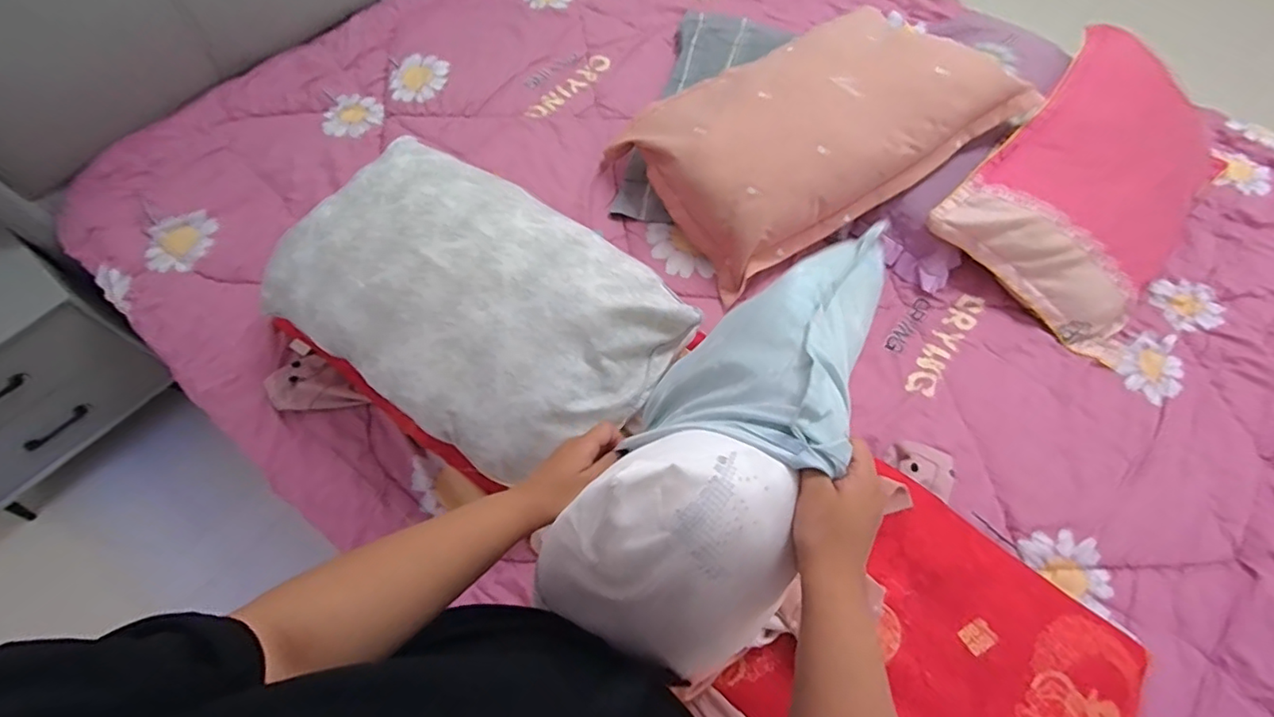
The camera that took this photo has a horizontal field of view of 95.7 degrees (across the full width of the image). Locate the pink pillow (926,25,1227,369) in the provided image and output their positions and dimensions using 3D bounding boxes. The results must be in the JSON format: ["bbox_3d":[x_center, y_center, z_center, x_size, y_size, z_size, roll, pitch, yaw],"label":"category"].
[{"bbox_3d":[0.846,-0.343,1.080,0.368,0.159,0.612,34,67,16],"label":"pink pillow"}]

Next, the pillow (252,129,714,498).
[{"bbox_3d":[-0.235,-0.091,0.788,0.542,0.130,0.338,33,66,16],"label":"pillow"}]

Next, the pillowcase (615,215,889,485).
[{"bbox_3d":[0.149,-0.020,0.588,0.151,0.146,0.377,27,42,13],"label":"pillowcase"}]

